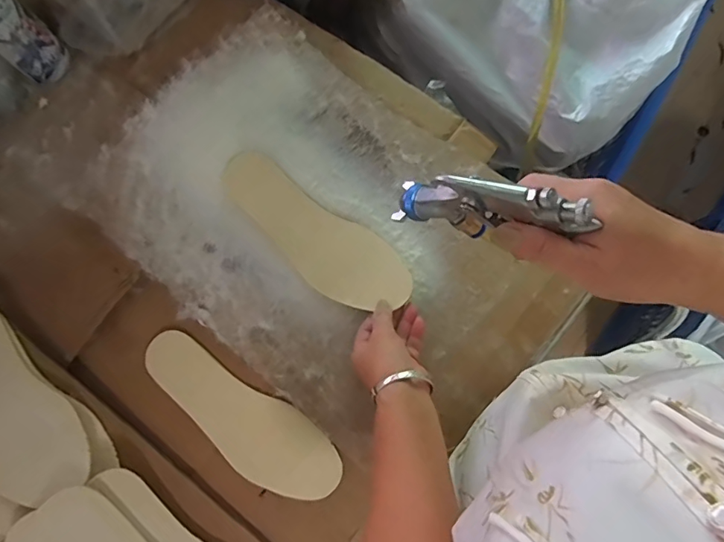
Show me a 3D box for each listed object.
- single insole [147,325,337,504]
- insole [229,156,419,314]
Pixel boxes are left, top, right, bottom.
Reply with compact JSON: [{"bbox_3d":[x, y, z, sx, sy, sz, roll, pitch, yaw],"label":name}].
[{"bbox_3d":[-0.145,0.172,0.543,0.263,0.009,0.088,33,82,7],"label":"single insole"},{"bbox_3d":[-0.058,-0.042,0.558,0.261,0.012,0.091,36,78,5],"label":"insole"}]

